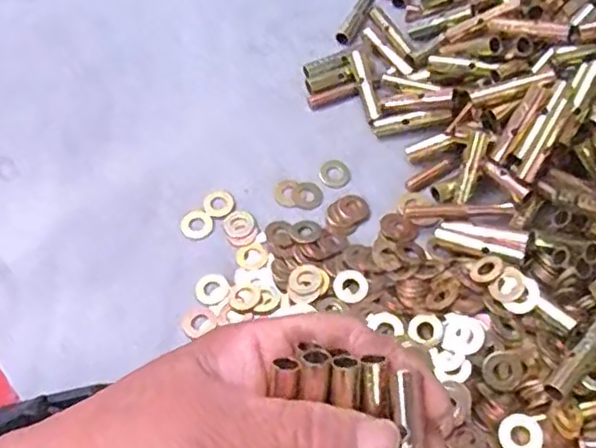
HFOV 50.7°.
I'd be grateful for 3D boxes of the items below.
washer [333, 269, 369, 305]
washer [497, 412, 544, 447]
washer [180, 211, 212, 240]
[{"bbox_3d":[0.026,0.030,0.308,0.016,0.004,0.017,-1,60,2],"label":"washer"},{"bbox_3d":[0.092,0.087,0.259,0.017,0.004,0.017,-7,59,11],"label":"washer"},{"bbox_3d":[-0.053,-0.001,0.328,0.016,0.004,0.016,-1,60,2],"label":"washer"}]

